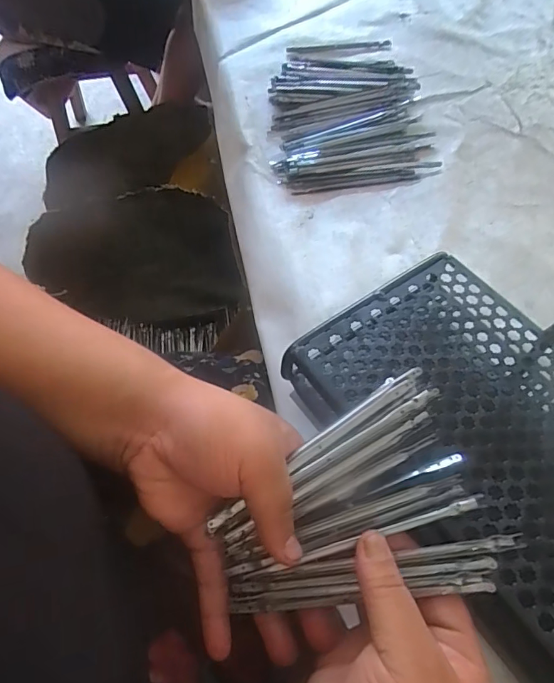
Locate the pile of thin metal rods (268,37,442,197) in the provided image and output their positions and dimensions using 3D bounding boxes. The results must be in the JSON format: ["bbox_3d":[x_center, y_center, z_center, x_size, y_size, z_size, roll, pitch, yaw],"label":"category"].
[{"bbox_3d":[0.078,-0.273,0.534,0.169,0.023,0.245,-5,61,0],"label":"pile of thin metal rods"}]

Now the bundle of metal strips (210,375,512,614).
[{"bbox_3d":[0.034,0.090,0.246,0.138,0.017,0.104,-23,72,5],"label":"bundle of metal strips"}]

